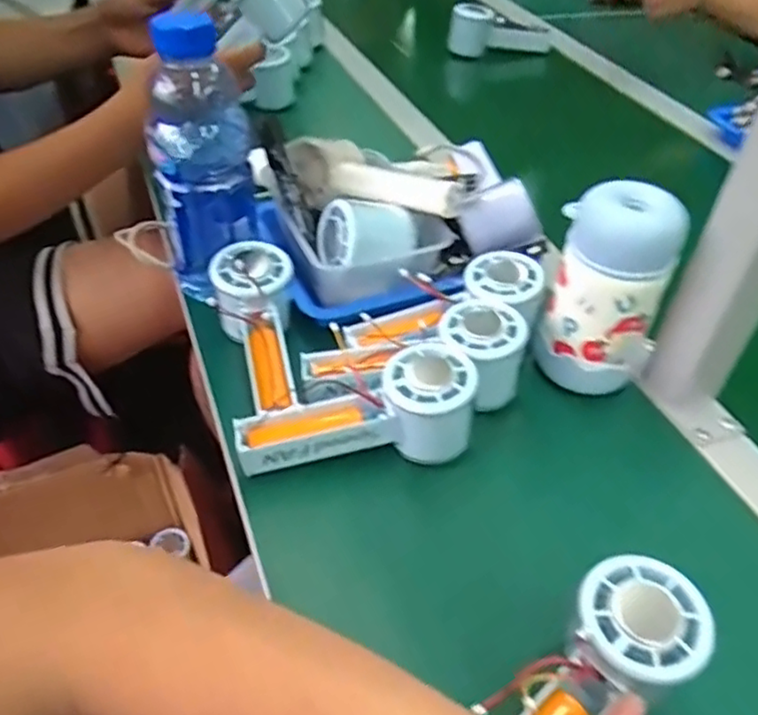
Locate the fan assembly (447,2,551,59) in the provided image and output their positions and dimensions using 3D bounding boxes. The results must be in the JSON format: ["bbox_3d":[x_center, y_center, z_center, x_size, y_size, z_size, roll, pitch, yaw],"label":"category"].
[{"bbox_3d":[0.182,-0.489,1.023,0.150,0.060,0.063,11,44,10],"label":"fan assembly"}]

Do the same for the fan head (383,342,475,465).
[{"bbox_3d":[0.030,0.030,0.425,0.055,0.053,0.059,1,44,-2],"label":"fan head"}]

